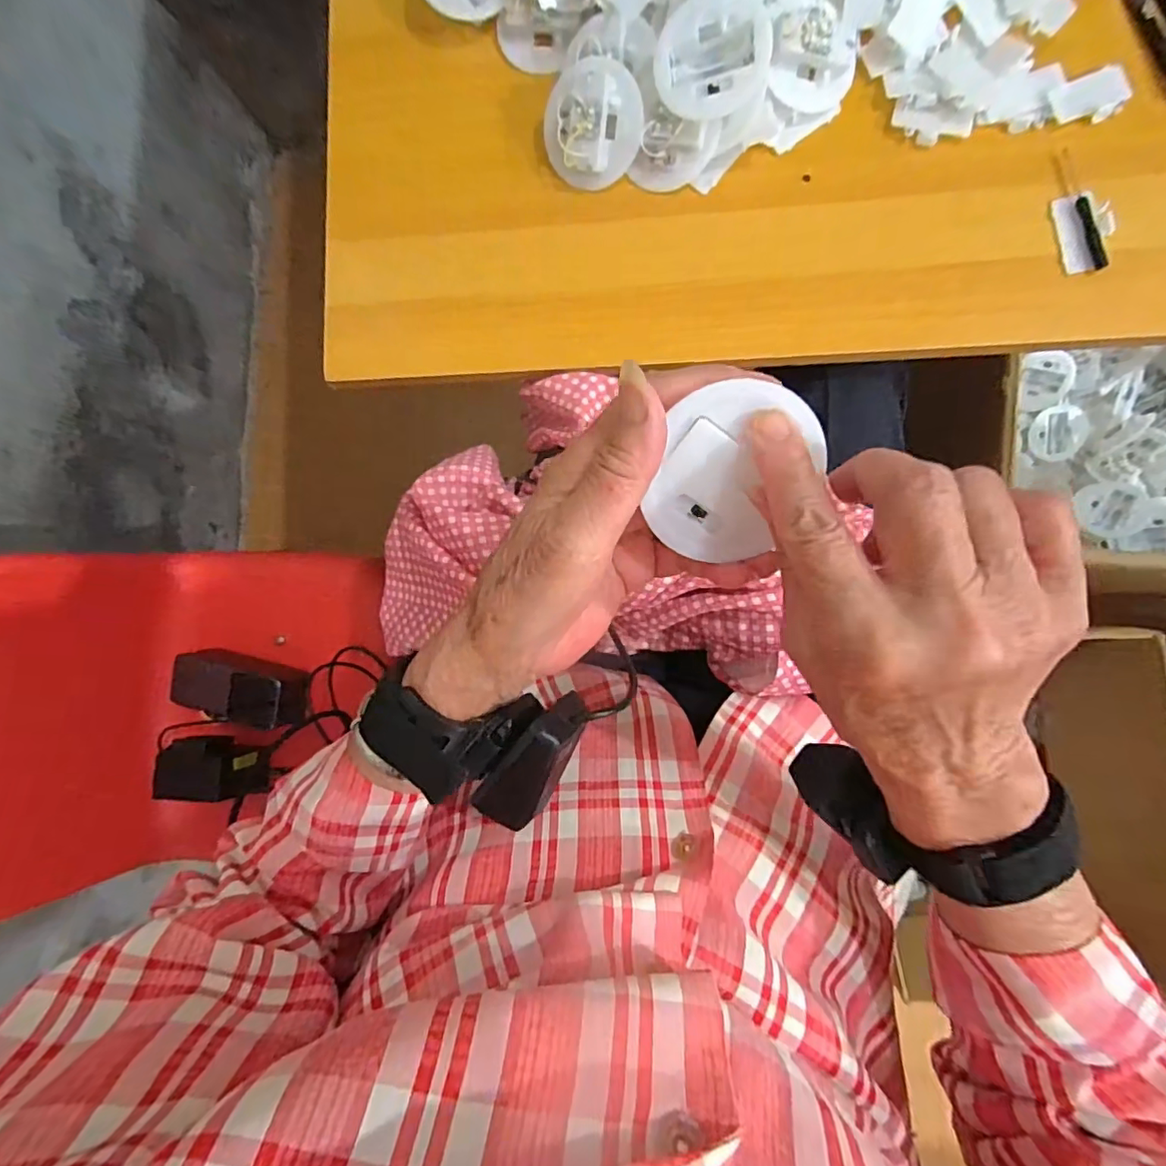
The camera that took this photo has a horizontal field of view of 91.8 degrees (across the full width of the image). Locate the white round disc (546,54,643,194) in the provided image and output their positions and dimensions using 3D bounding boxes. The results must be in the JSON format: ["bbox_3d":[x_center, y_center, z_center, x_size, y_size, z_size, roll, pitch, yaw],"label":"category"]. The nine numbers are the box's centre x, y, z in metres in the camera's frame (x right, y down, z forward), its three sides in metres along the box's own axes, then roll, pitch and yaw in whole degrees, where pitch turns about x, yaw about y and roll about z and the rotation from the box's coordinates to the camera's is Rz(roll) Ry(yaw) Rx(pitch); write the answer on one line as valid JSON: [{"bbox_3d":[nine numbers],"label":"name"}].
[{"bbox_3d":[0.006,-0.293,0.363,0.061,0.019,0.064,3,125,4],"label":"white round disc"}]

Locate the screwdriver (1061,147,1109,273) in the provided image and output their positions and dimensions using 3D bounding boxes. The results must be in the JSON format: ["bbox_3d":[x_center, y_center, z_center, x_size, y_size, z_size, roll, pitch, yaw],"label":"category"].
[{"bbox_3d":[0.306,-0.228,0.343,0.009,0.005,0.077,-11,88,5],"label":"screwdriver"}]

